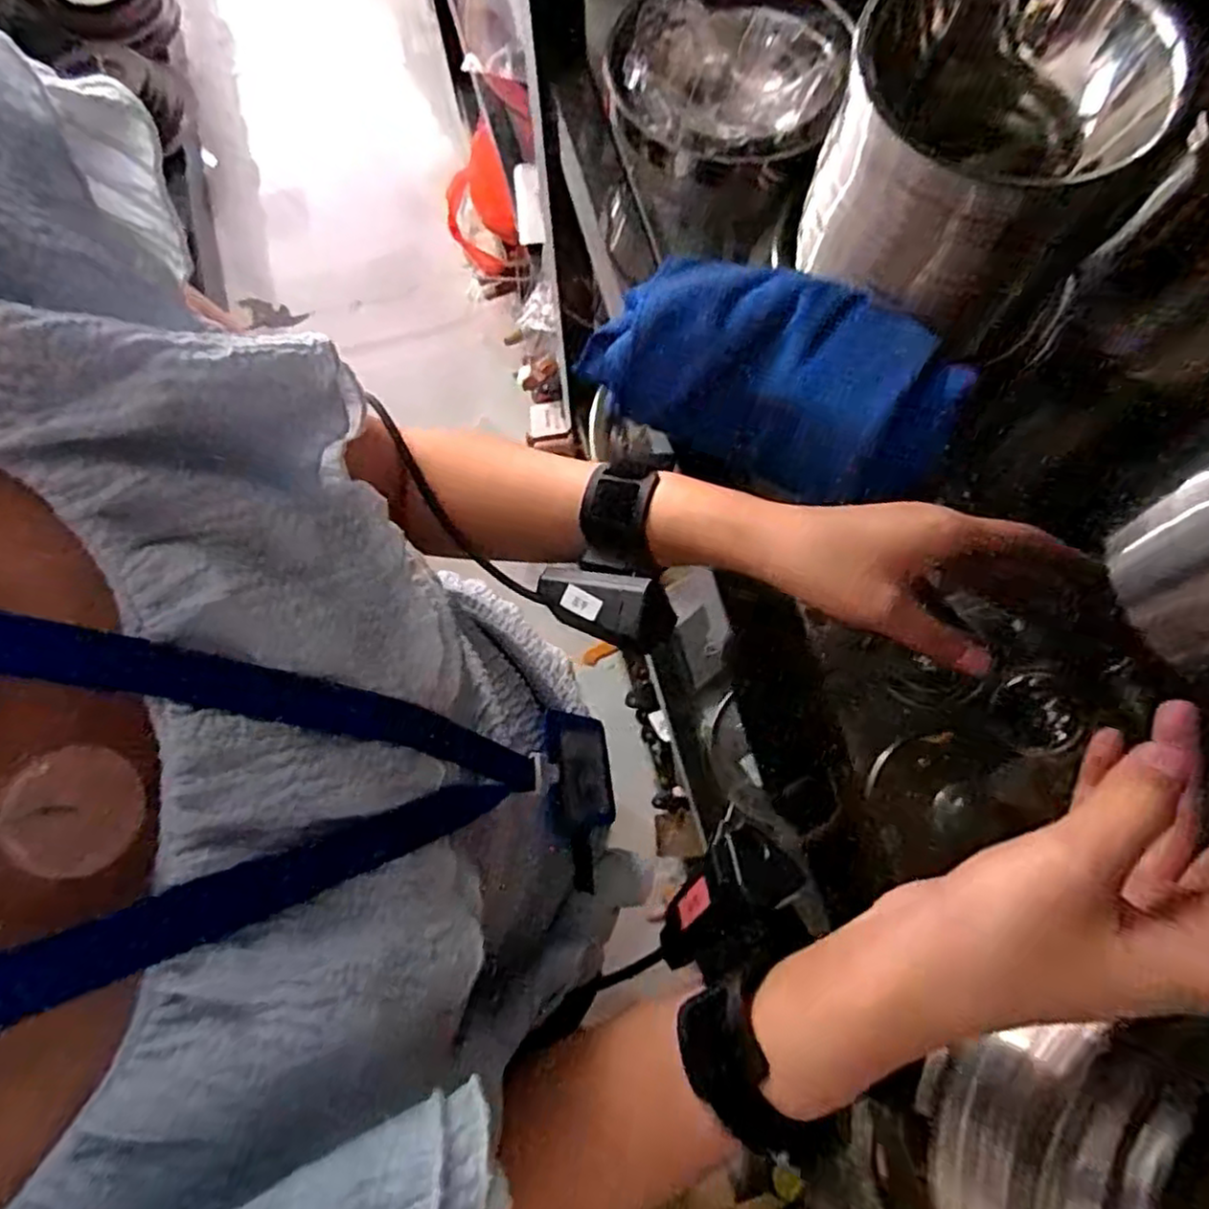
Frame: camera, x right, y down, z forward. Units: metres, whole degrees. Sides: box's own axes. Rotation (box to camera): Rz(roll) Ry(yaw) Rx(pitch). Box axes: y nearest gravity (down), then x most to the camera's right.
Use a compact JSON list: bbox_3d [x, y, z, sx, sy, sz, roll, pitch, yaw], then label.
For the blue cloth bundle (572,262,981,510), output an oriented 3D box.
[{"bbox_3d":[0.092,-0.132,0.389,0.196,0.114,0.055,20,51,3],"label":"blue cloth bundle"}]

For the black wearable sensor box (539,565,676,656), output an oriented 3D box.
[{"bbox_3d":[-0.003,-0.001,0.344,0.077,0.017,0.032,20,75,32],"label":"black wearable sensor box"}]

